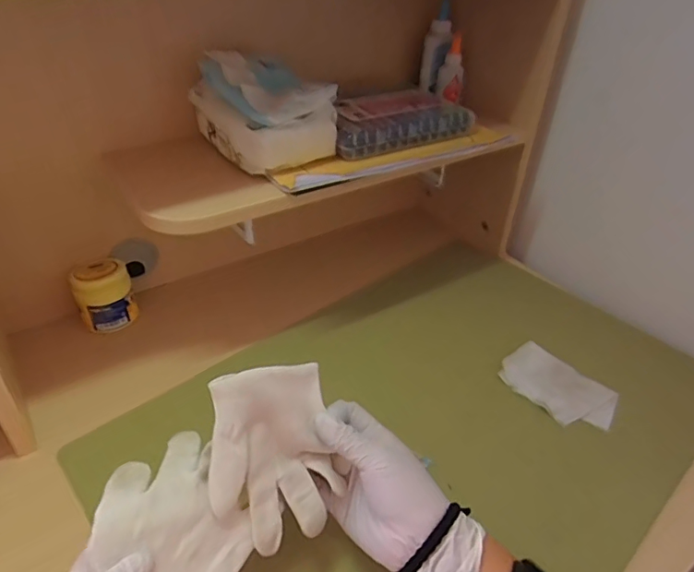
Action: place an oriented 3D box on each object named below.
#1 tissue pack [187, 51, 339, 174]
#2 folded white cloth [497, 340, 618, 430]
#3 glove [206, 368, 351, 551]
[{"bbox_3d":[-0.082,-0.178,0.530,0.101,0.087,0.130,-26,45,-32],"label":"tissue pack"},{"bbox_3d":[0.225,0.106,0.553,0.112,0.019,0.068,30,45,32],"label":"folded white cloth"},{"bbox_3d":[-0.054,0.120,0.371,0.090,0.120,0.018,-8,-1,-30],"label":"glove"}]

